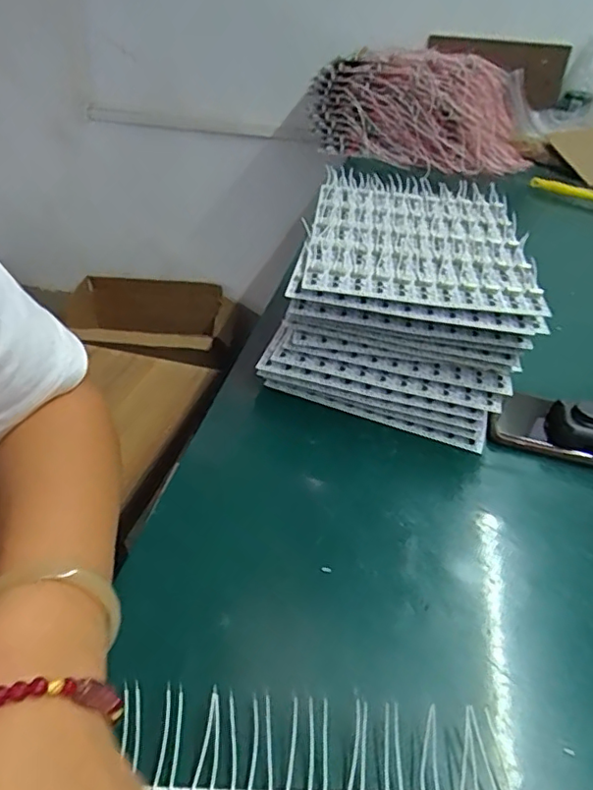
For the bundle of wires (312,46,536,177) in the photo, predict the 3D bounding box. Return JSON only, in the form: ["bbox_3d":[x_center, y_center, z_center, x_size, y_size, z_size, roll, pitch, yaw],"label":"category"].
[{"bbox_3d":[0.236,-0.569,1.135,0.450,0.187,0.123,12,40,13],"label":"bundle of wires"}]

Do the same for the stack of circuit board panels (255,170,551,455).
[{"bbox_3d":[0.110,-0.101,0.571,0.215,0.133,0.279,13,37,8],"label":"stack of circuit board panels"}]

